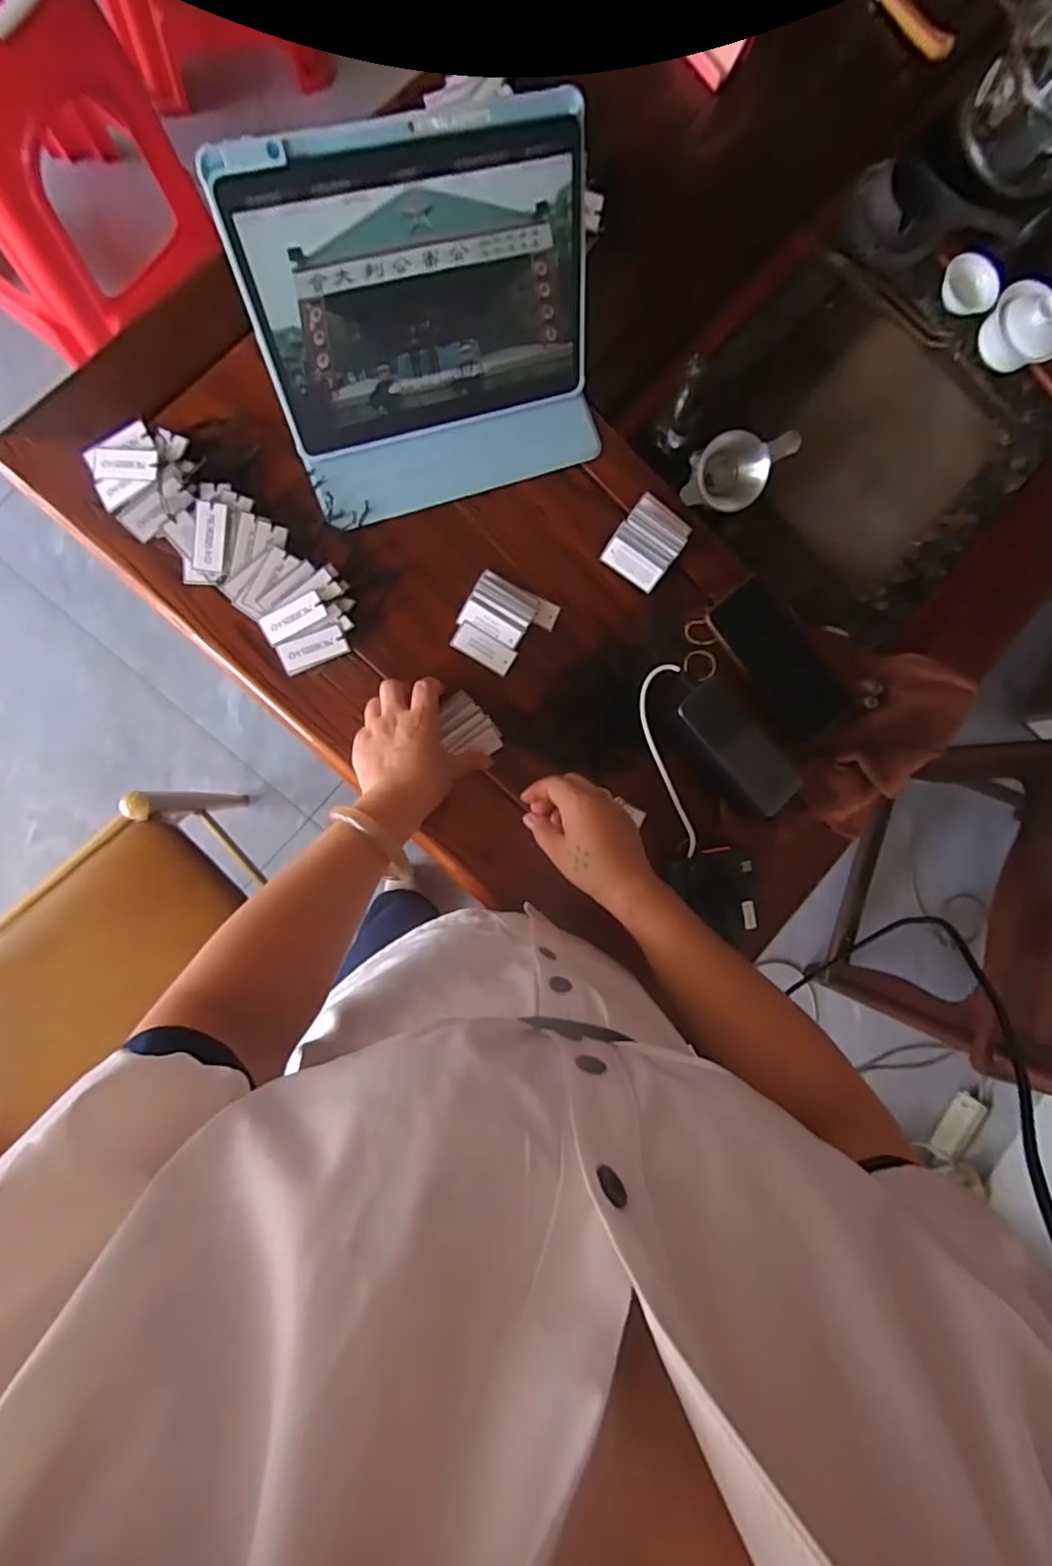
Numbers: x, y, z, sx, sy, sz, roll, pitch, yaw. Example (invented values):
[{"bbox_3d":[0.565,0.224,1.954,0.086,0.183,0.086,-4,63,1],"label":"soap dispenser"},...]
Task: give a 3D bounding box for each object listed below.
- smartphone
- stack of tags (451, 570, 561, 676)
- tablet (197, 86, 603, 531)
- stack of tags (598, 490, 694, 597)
[{"bbox_3d":[0.254,-0.123,0.605,0.083,0.009,0.160,-33,87,-13],"label":"smartphone"},{"bbox_3d":[-0.019,-0.146,0.563,0.078,0.011,0.081,28,85,-8],"label":"stack of tags"},{"bbox_3d":[-0.071,-0.363,0.500,0.276,0.145,0.198,-20,93,-9],"label":"tablet"},{"bbox_3d":[0.119,-0.233,0.584,0.059,0.015,0.082,34,84,-7],"label":"stack of tags"}]

